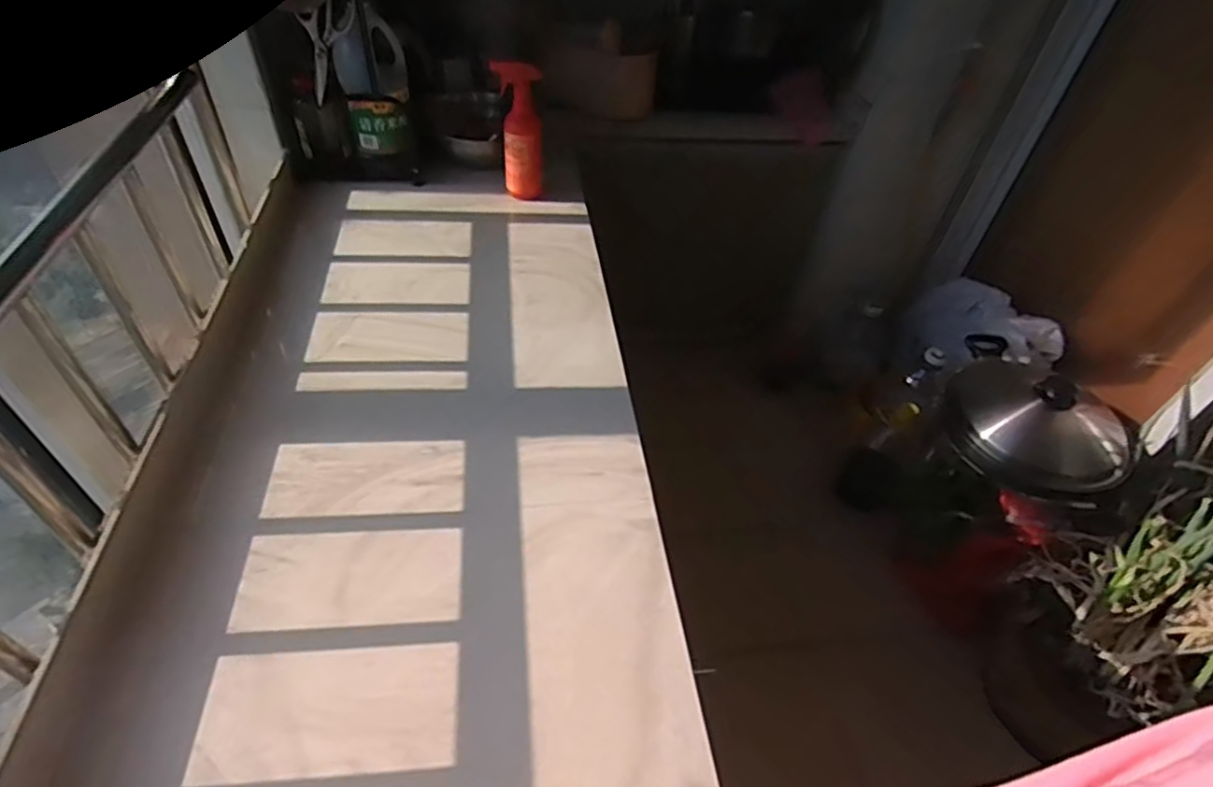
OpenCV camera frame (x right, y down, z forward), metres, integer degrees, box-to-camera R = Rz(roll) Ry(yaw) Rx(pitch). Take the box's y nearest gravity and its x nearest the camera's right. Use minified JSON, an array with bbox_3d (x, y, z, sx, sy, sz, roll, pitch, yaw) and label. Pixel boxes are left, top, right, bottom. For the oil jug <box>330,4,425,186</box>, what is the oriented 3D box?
[{"bbox_3d":[-0.411,-0.527,1.135,0.121,0.267,0.094,-7,47,-13],"label":"oil jug"}]

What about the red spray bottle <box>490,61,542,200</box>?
[{"bbox_3d":[-0.155,-0.458,1.116,0.084,0.226,0.061,-4,46,-10],"label":"red spray bottle"}]

